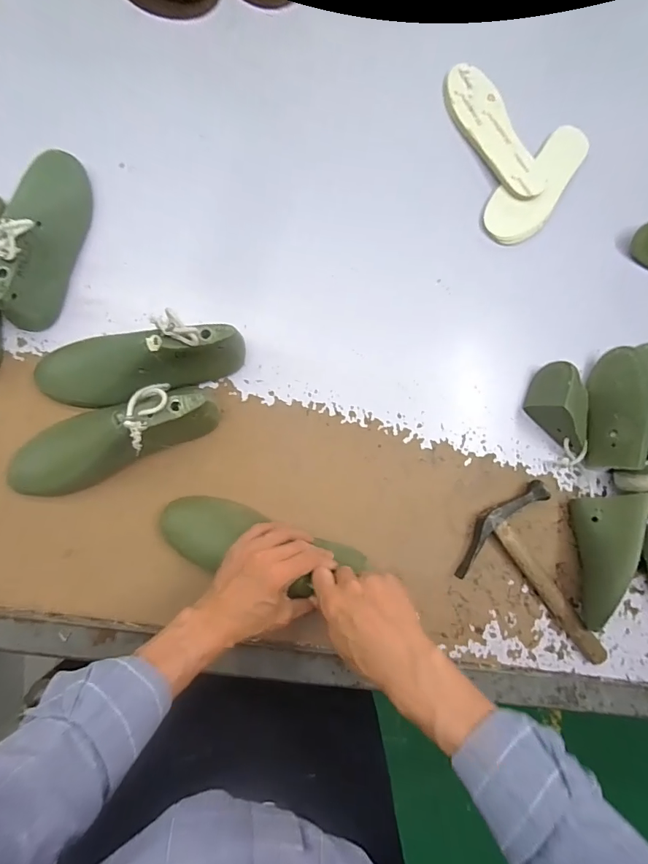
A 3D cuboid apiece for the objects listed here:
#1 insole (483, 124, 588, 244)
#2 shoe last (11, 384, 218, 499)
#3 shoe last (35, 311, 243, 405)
[{"bbox_3d":[0.315,-0.357,0.612,0.080,0.013,0.211,44,80,-1],"label":"insole"},{"bbox_3d":[-0.234,0.008,0.468,0.235,0.084,0.066,-25,88,-9],"label":"shoe last"},{"bbox_3d":[-0.208,-0.078,0.479,0.236,0.097,0.067,-13,86,-9],"label":"shoe last"}]

